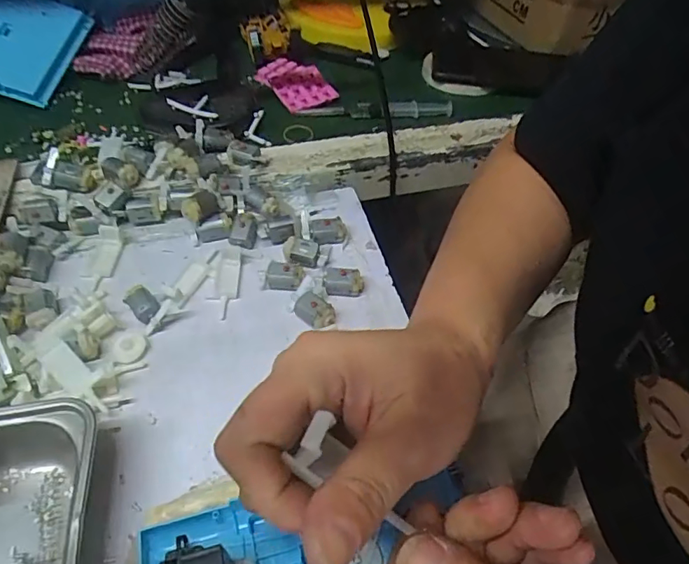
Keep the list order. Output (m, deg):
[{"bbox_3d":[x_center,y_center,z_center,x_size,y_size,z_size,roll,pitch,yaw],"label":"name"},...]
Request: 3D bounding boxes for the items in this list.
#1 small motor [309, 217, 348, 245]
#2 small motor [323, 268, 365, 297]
[{"bbox_3d":[-0.013,-0.042,0.420,0.029,0.018,0.015,0,51,-3],"label":"small motor"},{"bbox_3d":[0.000,0.000,0.388,0.030,0.016,0.015,6,51,3],"label":"small motor"}]

